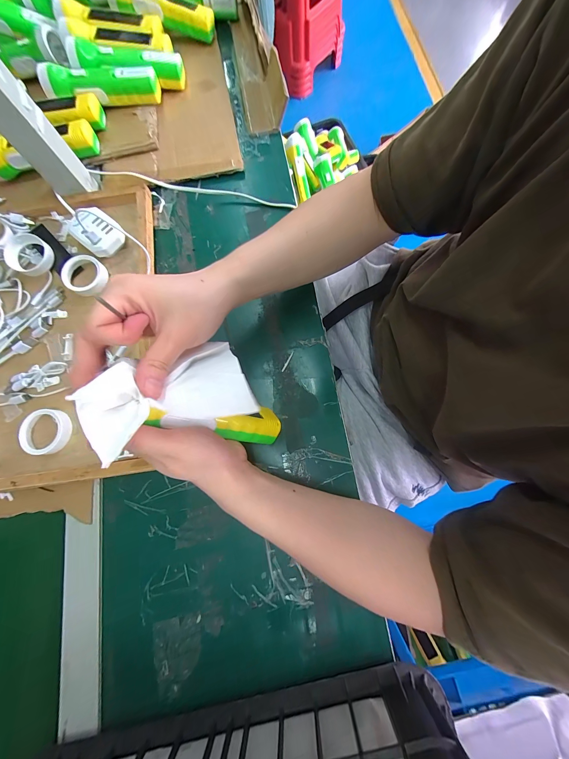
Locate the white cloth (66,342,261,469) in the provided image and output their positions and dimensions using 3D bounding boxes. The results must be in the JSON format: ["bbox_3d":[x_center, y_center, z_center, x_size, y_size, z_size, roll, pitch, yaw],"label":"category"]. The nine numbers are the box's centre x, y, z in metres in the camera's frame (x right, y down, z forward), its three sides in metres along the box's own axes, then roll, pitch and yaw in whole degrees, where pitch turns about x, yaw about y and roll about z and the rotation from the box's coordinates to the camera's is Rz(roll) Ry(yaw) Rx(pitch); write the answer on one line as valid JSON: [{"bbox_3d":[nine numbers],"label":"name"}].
[{"bbox_3d":[-0.083,0.007,0.203,0.121,0.015,0.074,-15,63,-37],"label":"white cloth"}]

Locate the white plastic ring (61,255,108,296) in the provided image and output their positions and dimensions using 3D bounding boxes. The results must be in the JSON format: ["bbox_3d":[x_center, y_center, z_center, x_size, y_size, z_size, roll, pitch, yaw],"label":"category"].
[{"bbox_3d":[-0.270,-0.140,0.357,0.048,0.019,0.053,28,78,7],"label":"white plastic ring"}]

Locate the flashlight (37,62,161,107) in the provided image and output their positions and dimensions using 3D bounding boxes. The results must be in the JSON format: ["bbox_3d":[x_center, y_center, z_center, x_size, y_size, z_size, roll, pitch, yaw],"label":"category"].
[{"bbox_3d":[-0.293,-0.463,0.414,0.187,0.038,0.053,-6,76,0],"label":"flashlight"}]

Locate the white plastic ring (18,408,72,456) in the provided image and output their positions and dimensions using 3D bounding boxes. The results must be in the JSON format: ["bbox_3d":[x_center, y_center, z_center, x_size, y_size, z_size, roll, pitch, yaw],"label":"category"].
[{"bbox_3d":[-0.282,0.062,0.316,0.045,0.021,0.053,-1,77,0],"label":"white plastic ring"}]

